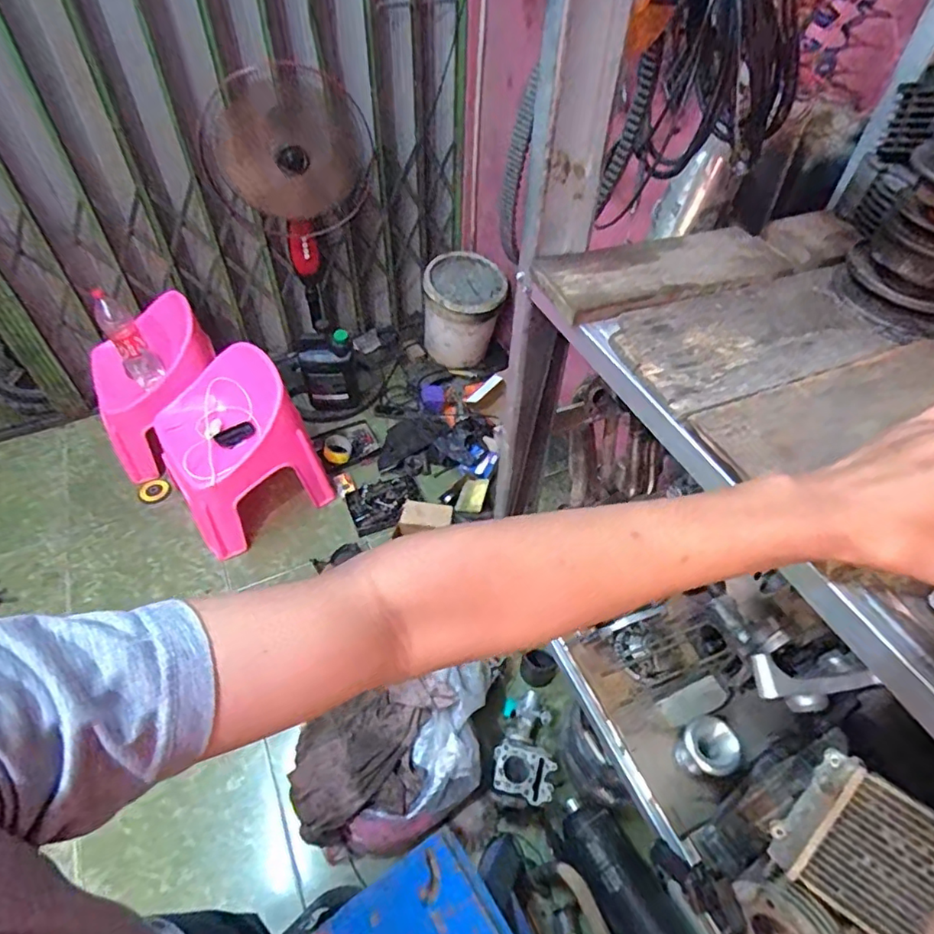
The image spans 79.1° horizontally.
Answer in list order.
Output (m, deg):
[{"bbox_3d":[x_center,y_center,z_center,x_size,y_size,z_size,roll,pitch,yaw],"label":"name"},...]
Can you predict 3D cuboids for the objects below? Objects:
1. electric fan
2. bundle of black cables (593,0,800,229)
[{"bbox_3d":[-0.509,-0.672,1.812,0.447,1.018,0.411,-4,49,-5],"label":"electric fan"},{"bbox_3d":[0.260,-0.418,0.622,0.164,0.242,0.132,13,50,9],"label":"bundle of black cables"}]

